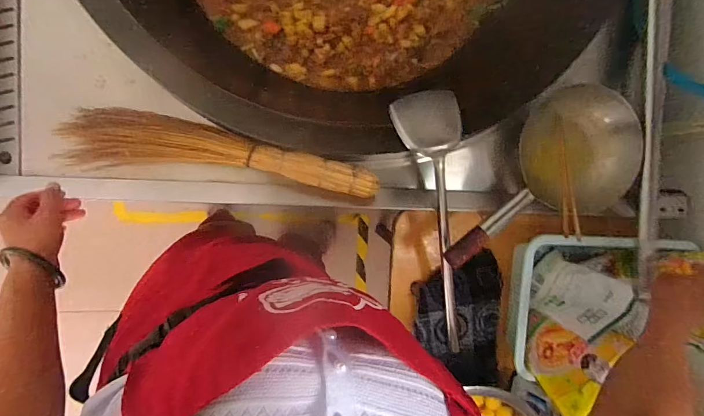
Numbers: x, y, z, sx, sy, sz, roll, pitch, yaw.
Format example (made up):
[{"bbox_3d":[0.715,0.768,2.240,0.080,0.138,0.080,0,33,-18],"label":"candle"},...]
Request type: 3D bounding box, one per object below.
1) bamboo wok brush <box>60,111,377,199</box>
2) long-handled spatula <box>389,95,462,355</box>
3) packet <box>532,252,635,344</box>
[{"bbox_3d":[-0.213,-0.083,0.637,0.512,0.053,0.101,10,92,-7],"label":"bamboo wok brush"},{"bbox_3d":[0.157,0.046,0.694,0.103,0.045,0.493,-11,107,-5],"label":"long-handled spatula"},{"bbox_3d":[0.411,0.160,0.718,0.118,0.164,0.024,-48,122,-2],"label":"packet"}]

